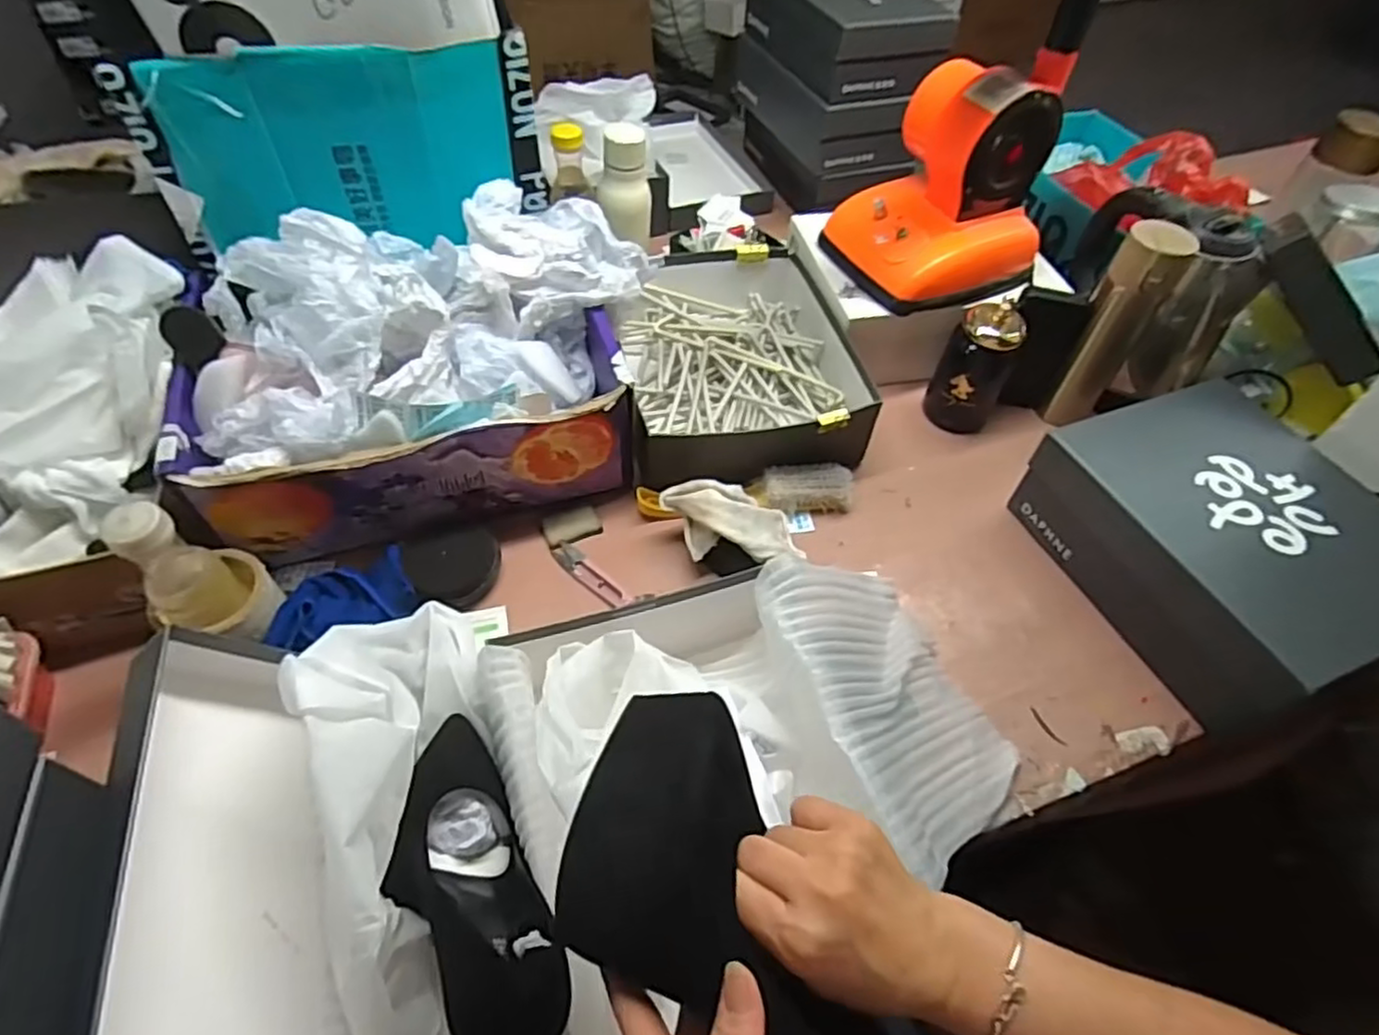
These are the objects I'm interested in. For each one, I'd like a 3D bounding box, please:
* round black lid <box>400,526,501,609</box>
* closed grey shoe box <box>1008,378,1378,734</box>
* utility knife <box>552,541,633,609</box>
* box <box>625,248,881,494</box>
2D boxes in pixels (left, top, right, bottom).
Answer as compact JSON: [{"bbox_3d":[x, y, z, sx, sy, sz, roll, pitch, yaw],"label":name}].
[{"bbox_3d":[-0.228,0.044,0.694,0.089,0.026,0.088,-25,58,-21],"label":"round black lid"},{"bbox_3d":[0.522,0.021,0.694,0.244,0.119,0.298,-16,55,-15],"label":"closed grey shoe box"},{"bbox_3d":[-0.098,0.058,0.707,0.100,0.004,0.022,39,60,23],"label":"utility knife"},{"bbox_3d":[0.053,-0.190,0.850,0.263,0.087,0.346,-3,53,-6],"label":"box"}]

